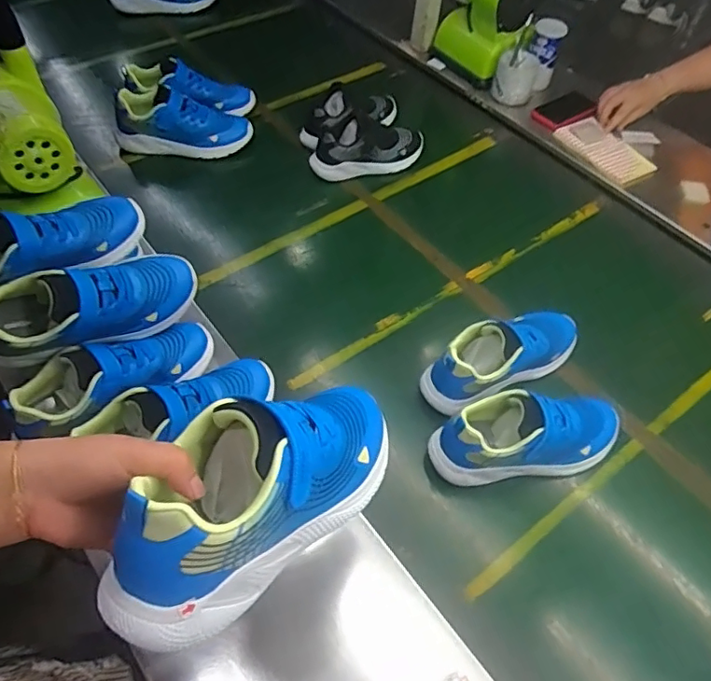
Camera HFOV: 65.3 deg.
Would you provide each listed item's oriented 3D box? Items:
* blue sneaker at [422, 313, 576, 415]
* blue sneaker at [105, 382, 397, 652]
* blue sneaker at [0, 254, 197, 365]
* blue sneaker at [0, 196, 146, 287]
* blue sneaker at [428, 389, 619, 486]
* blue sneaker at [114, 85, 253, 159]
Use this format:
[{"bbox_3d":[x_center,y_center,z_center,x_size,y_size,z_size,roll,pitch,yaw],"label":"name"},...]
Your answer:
[{"bbox_3d":[0.207,0.010,0.757,0.239,0.088,0.096,-28,63,-22],"label":"blue sneaker"},{"bbox_3d":[-0.051,0.085,0.375,0.094,0.089,0.237,37,37,22],"label":"blue sneaker"},{"bbox_3d":[-0.306,-0.042,0.642,0.247,0.102,0.073,-28,63,-22],"label":"blue sneaker"},{"bbox_3d":[-0.371,-0.115,0.660,0.240,0.086,0.094,-36,66,-26],"label":"blue sneaker"},{"bbox_3d":[0.219,0.115,0.685,0.242,0.097,0.084,-5,56,-9],"label":"blue sneaker"},{"bbox_3d":[-0.322,-0.406,1.043,0.246,0.115,0.084,0,56,-6],"label":"blue sneaker"}]

